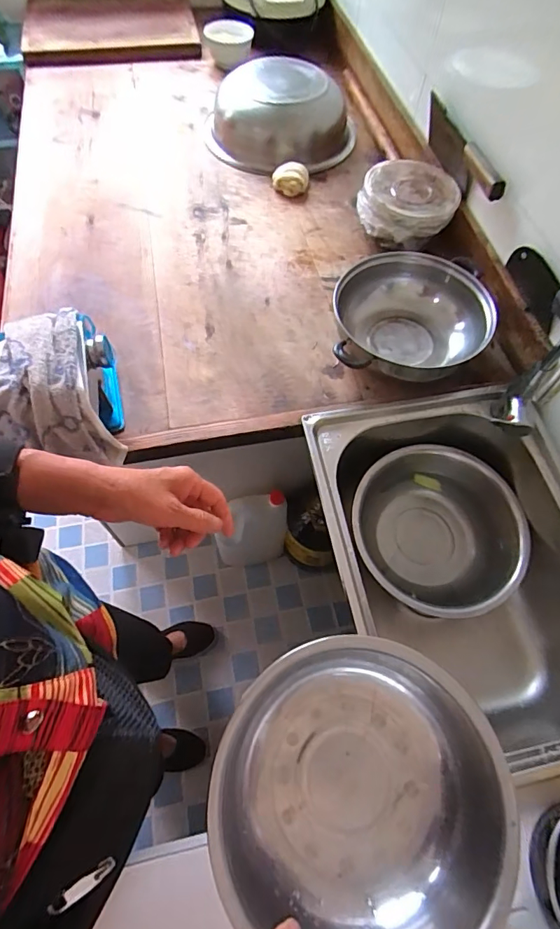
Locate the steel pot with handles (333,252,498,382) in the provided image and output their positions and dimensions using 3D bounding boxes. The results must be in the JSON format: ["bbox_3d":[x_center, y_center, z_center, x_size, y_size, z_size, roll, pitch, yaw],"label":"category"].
[{"bbox_3d":[0.213,-0.240,0.758,0.248,0.094,0.253,1,63,-2],"label":"steel pot with handles"}]

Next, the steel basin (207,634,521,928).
[{"bbox_3d":[0.066,0.287,0.398,0.235,0.086,0.234,1,63,-2],"label":"steel basin"}]

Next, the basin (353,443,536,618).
[{"bbox_3d":[0.257,0.116,0.770,0.266,0.135,0.273,0,63,-1],"label":"basin"}]

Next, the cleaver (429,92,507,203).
[{"bbox_3d":[0.338,-0.584,0.845,0.033,0.096,0.341,-6,63,-4],"label":"cleaver"}]

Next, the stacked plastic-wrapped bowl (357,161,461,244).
[{"bbox_3d":[0.247,-0.506,0.895,0.181,0.094,0.169,0,63,-1],"label":"stacked plastic-wrapped bowl"}]

